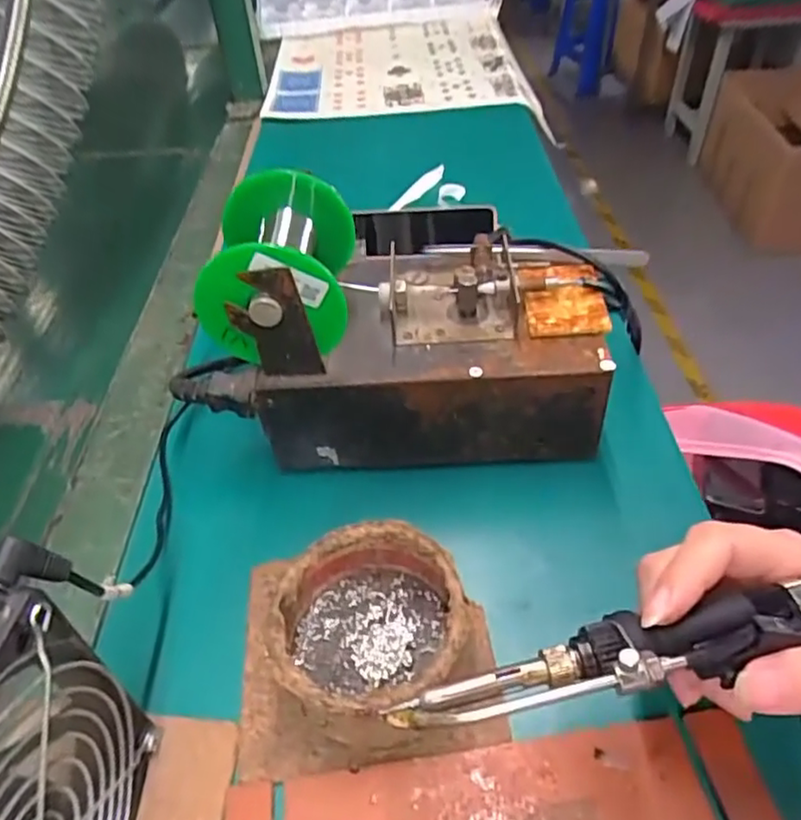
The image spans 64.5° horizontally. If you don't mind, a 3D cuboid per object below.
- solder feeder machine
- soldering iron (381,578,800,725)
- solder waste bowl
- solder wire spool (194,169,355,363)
[{"bbox_3d":[0.004,-0.052,0.351,0.242,0.132,0.112,-3,45,3],"label":"solder feeder machine"},{"bbox_3d":[0.098,0.071,0.204,0.202,0.021,0.025,-12,45,-5],"label":"soldering iron"},{"bbox_3d":[-0.011,0.091,0.273,0.077,0.039,0.080,-3,45,3],"label":"solder waste bowl"},{"bbox_3d":[-0.059,-0.074,0.316,0.066,0.058,0.081,-1,45,3],"label":"solder wire spool"}]

